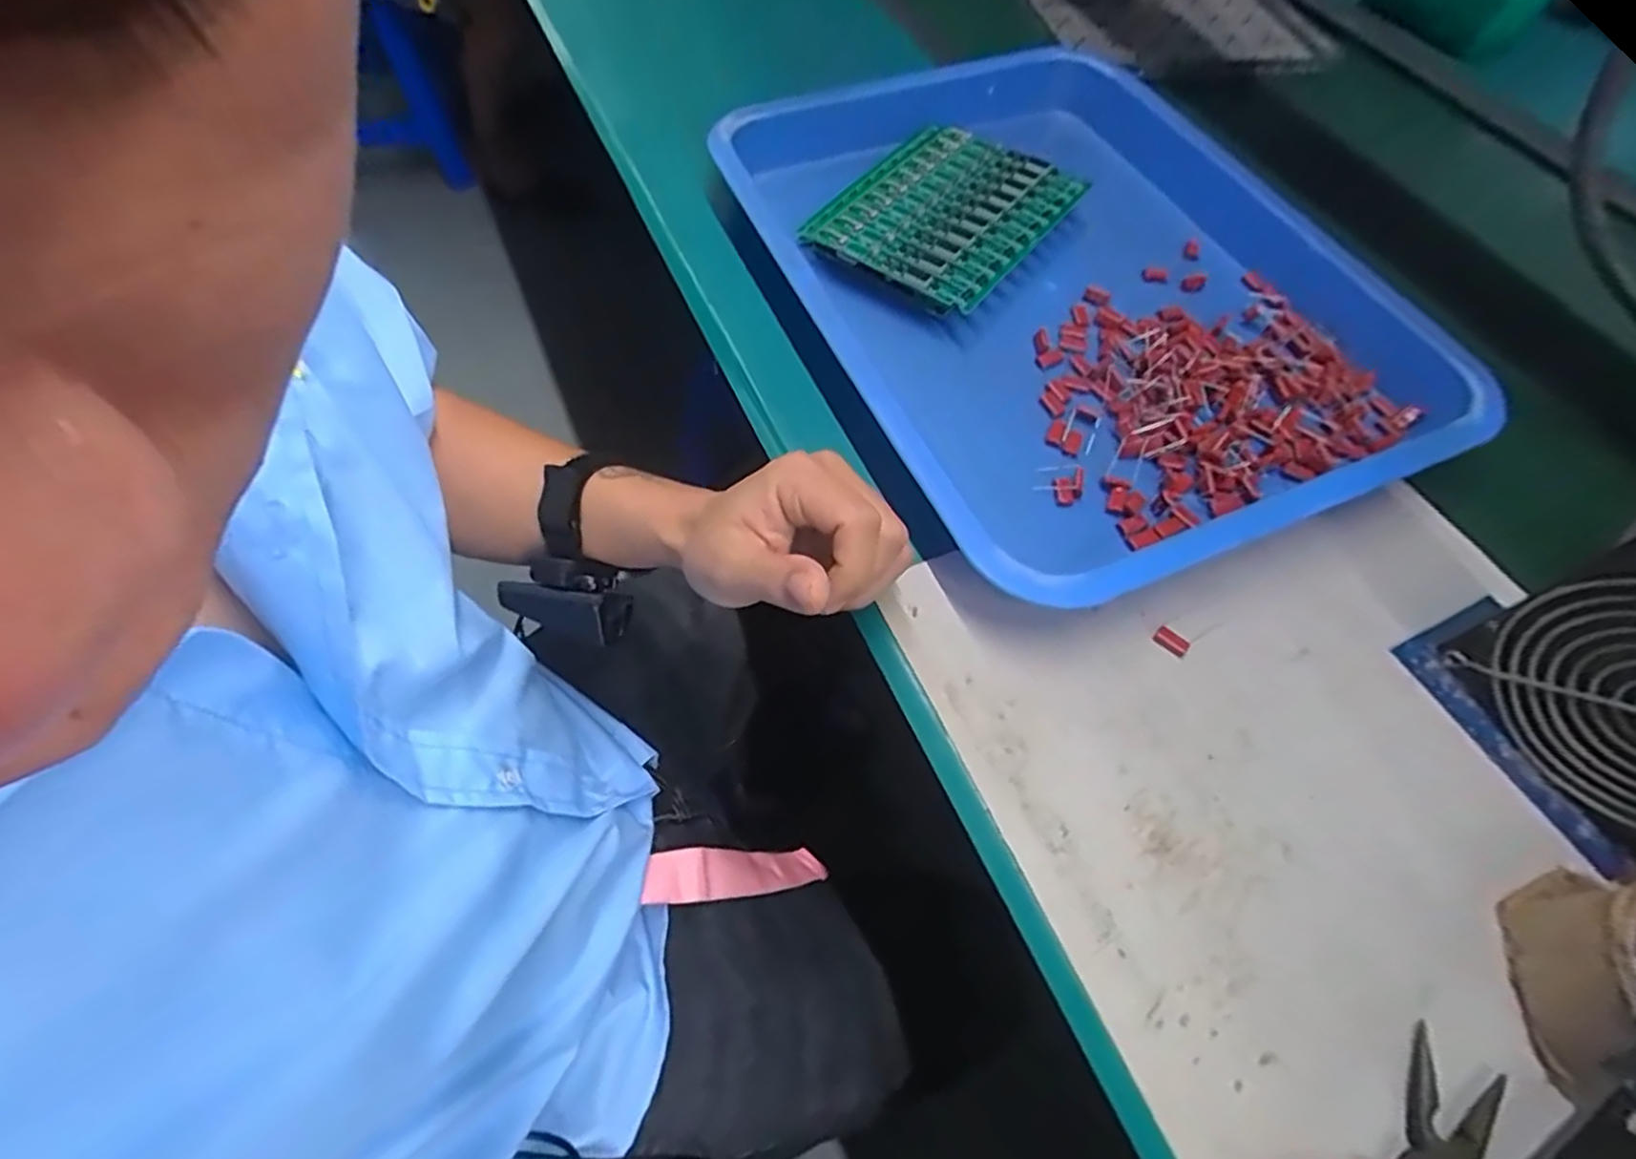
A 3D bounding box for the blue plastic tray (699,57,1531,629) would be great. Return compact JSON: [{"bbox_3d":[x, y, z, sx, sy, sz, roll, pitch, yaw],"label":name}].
[{"bbox_3d":[0.142,-0.209,0.472,0.335,0.048,0.459,-20,63,-14],"label":"blue plastic tray"}]

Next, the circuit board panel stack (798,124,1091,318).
[{"bbox_3d":[0.083,-0.240,0.477,0.130,0.023,0.146,36,67,19],"label":"circuit board panel stack"}]

